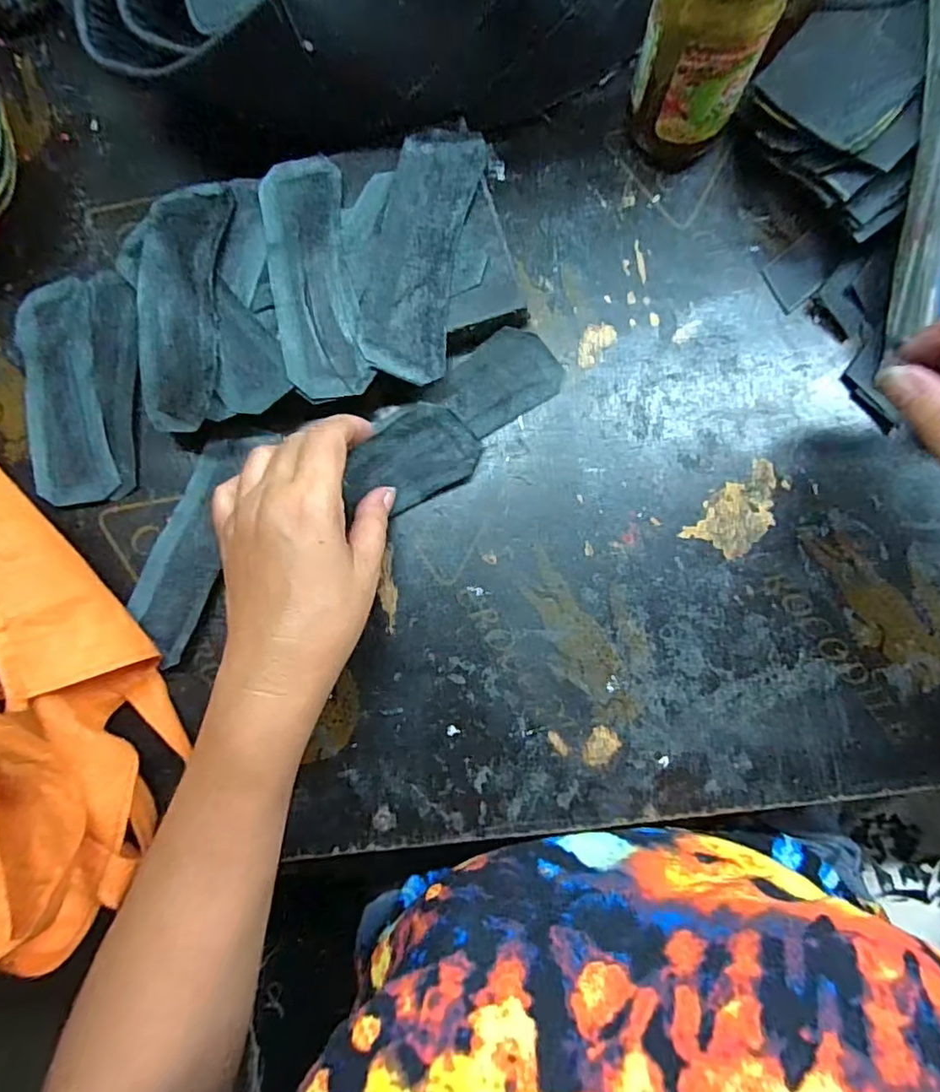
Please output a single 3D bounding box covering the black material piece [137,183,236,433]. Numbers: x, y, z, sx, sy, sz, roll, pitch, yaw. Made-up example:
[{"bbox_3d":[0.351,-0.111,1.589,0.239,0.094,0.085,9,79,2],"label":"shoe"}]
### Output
[{"bbox_3d":[-0.168,-0.141,0.343,0.050,0.012,0.147,2,84,5],"label":"black material piece"}]

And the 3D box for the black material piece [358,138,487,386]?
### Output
[{"bbox_3d":[-0.029,-0.168,0.338,0.050,0.006,0.145,11,84,-3],"label":"black material piece"}]

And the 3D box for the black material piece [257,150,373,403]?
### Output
[{"bbox_3d":[-0.091,-0.157,0.336,0.047,0.004,0.145,-11,84,1],"label":"black material piece"}]

